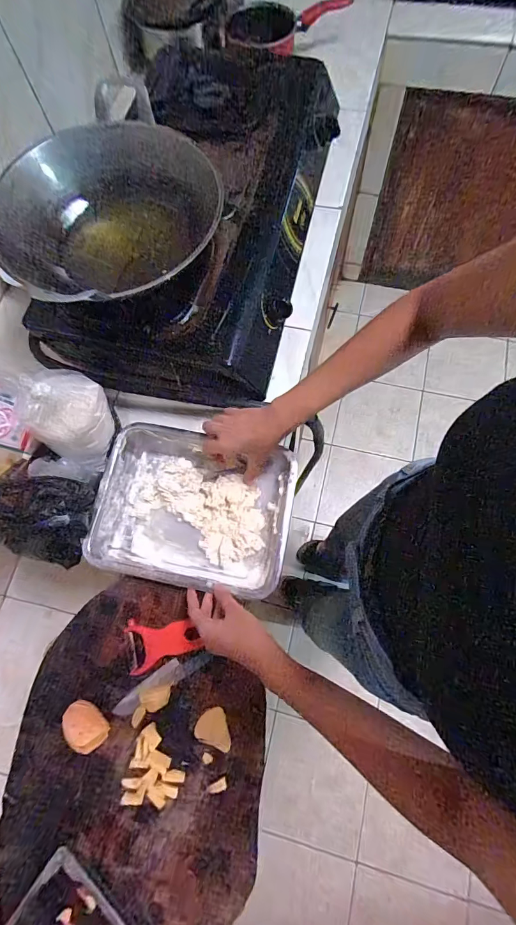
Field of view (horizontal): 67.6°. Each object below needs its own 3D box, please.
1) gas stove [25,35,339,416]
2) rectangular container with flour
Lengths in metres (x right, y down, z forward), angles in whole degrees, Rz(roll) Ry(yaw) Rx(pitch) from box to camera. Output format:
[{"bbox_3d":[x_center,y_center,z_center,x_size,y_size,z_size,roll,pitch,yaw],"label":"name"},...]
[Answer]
[{"bbox_3d":[-0.097,-0.399,0.666,0.353,0.115,0.591,14,72,7],"label":"gas stove"},{"bbox_3d":[-0.094,0.068,0.572,0.277,0.044,0.214,10,72,6],"label":"rectangular container with flour"}]

